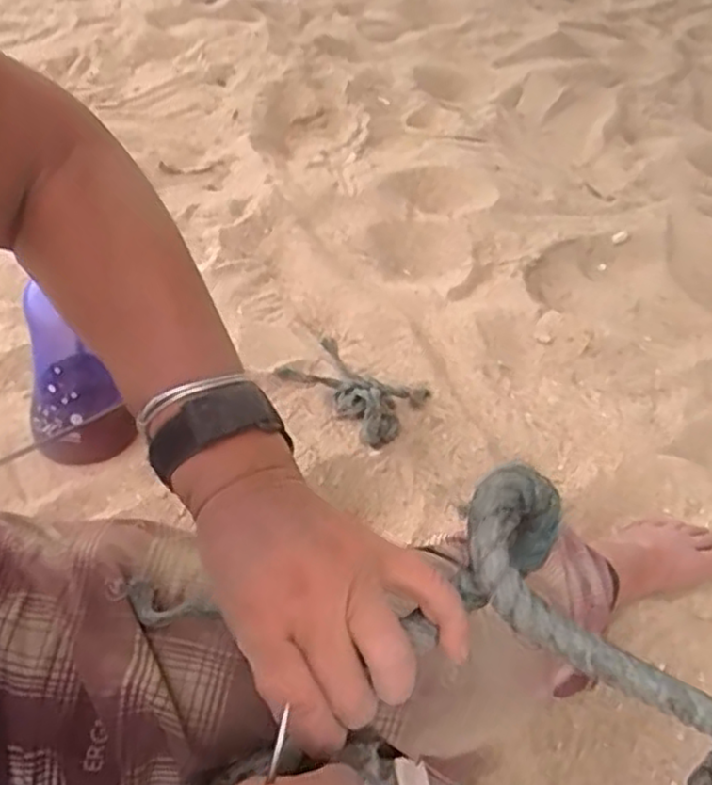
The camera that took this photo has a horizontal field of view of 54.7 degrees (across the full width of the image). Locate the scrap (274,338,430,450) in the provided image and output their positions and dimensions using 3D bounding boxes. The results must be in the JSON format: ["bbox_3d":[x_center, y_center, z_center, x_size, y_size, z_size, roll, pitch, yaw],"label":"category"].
[{"bbox_3d":[0.002,-0.015,0.879,0.162,0.050,0.127,33,55,23],"label":"scrap"}]

